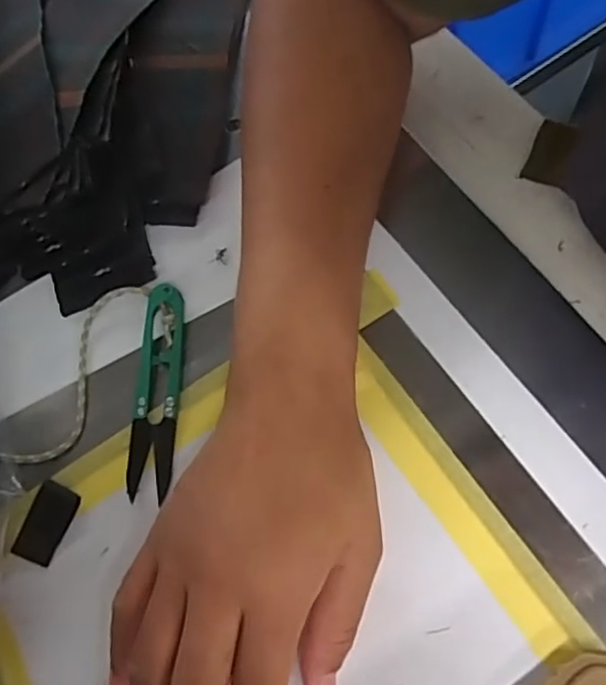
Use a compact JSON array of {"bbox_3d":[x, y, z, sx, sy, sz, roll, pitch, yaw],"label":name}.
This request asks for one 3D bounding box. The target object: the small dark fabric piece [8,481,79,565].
[{"bbox_3d":[-0.119,0.084,0.288,0.021,0.005,0.034,19,72,14],"label":"small dark fabric piece"}]

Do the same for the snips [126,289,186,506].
[{"bbox_3d":[-0.071,0.022,0.302,0.021,0.013,0.102,0,69,8],"label":"snips"}]

